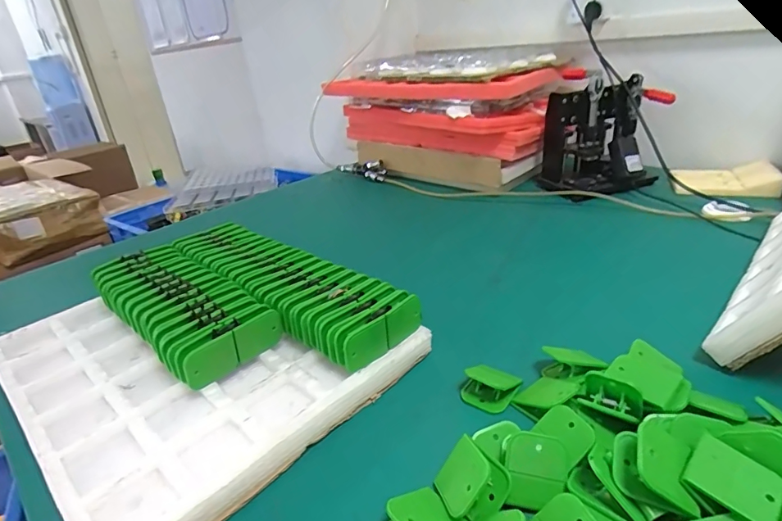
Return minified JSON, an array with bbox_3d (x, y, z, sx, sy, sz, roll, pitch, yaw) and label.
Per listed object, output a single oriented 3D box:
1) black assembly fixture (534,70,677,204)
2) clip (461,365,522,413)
[{"bbox_3d":[0.429,-0.256,0.956,0.201,0.218,0.170,-9,26,-5],"label":"black assembly fixture"},{"bbox_3d":[0.099,0.125,0.456,0.056,0.037,0.030,1,27,14],"label":"clip"}]

